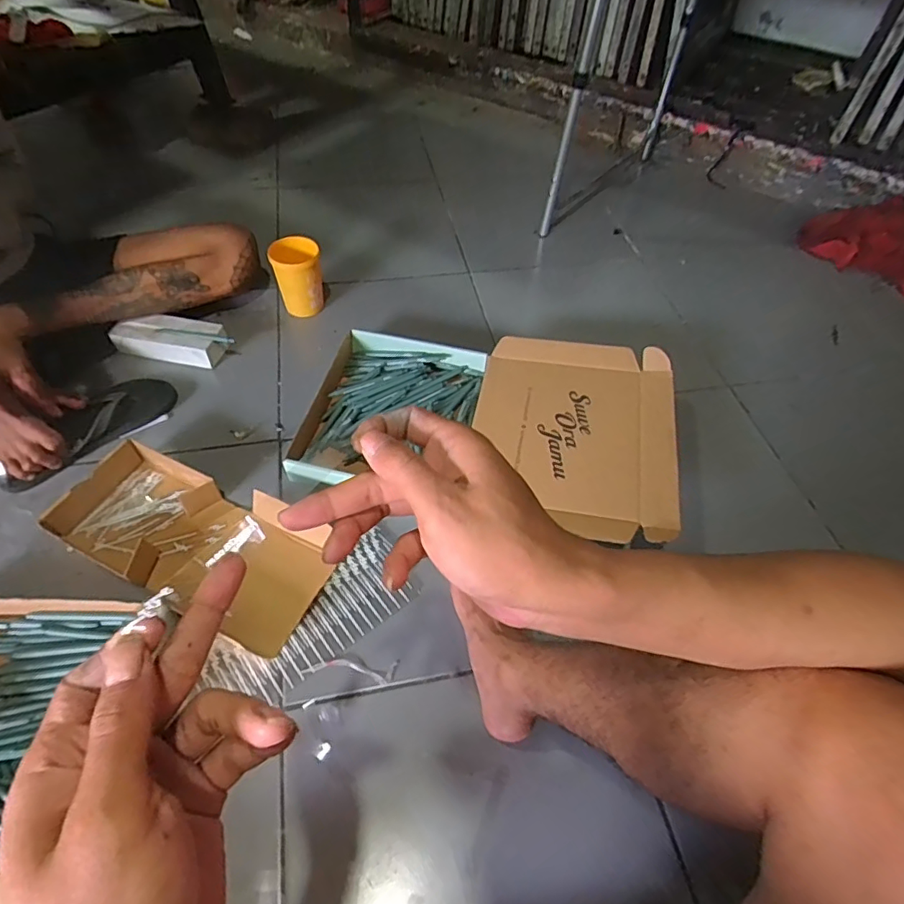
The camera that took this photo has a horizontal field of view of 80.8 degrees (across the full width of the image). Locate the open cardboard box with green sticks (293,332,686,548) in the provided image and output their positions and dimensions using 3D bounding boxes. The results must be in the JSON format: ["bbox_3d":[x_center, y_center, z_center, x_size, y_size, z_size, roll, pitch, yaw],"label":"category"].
[{"bbox_3d":[0.058,-0.053,0.849,0.566,0.096,0.362,14,54,7],"label":"open cardboard box with green sticks"}]

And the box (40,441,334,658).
[{"bbox_3d":[-0.343,0.115,0.720,0.358,0.042,0.173,23,55,13],"label":"box"}]

